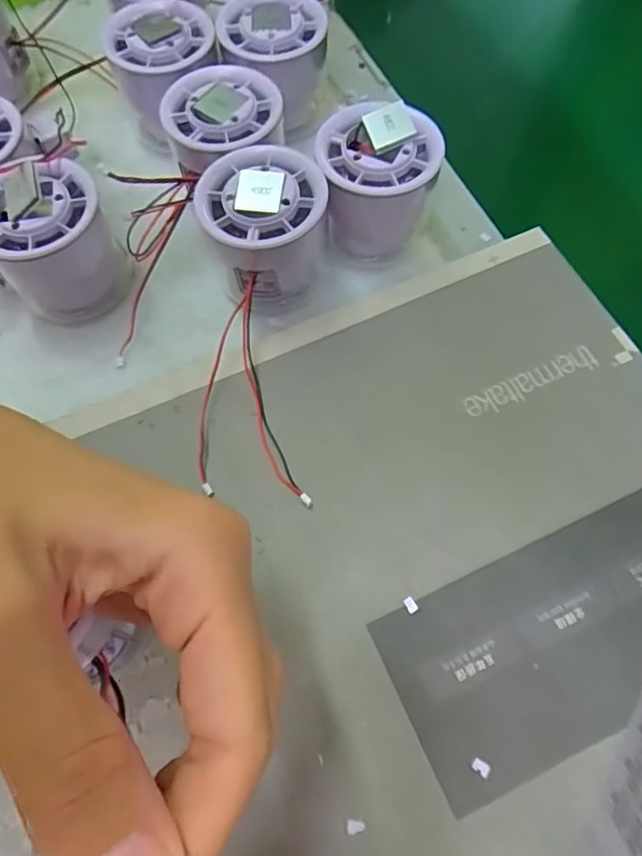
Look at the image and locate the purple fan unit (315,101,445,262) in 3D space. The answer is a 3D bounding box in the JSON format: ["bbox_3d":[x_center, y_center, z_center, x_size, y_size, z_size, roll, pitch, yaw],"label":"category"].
[{"bbox_3d":[0.027,-0.117,0.264,0.057,0.055,0.054,-7,67,-2],"label":"purple fan unit"}]

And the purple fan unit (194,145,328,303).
[{"bbox_3d":[-0.025,-0.091,0.257,0.055,0.055,0.055,-1,67,1],"label":"purple fan unit"}]

